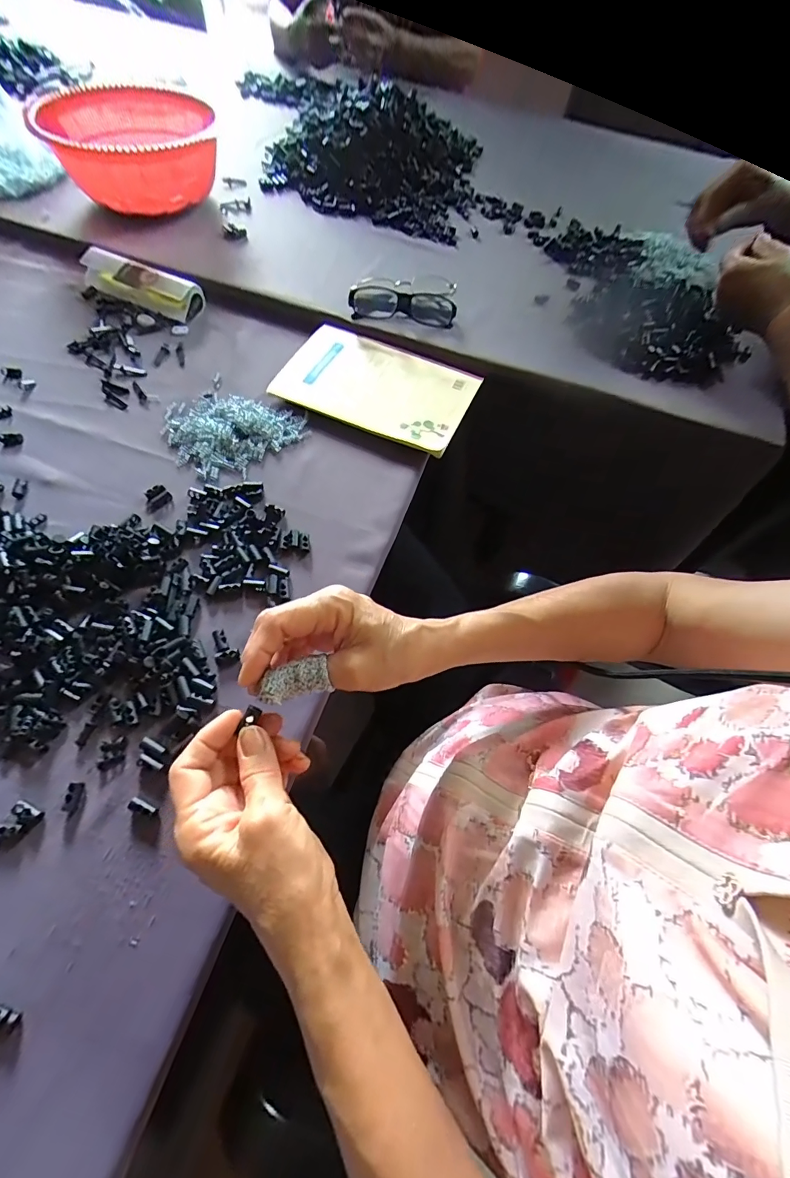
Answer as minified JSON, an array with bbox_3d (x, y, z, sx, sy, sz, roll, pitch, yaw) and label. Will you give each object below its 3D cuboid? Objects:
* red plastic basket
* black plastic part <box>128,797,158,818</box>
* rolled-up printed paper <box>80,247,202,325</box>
[{"bbox_3d":[-0.367,-0.628,0.622,0.210,0.094,0.194,-10,64,-8],"label":"red plastic basket"},{"bbox_3d":[-0.166,0.145,0.284,0.022,0.004,0.008,22,64,9],"label":"black plastic part"},{"bbox_3d":[-0.319,-0.385,0.538,0.159,0.031,0.043,24,64,10],"label":"rolled-up printed paper"}]

